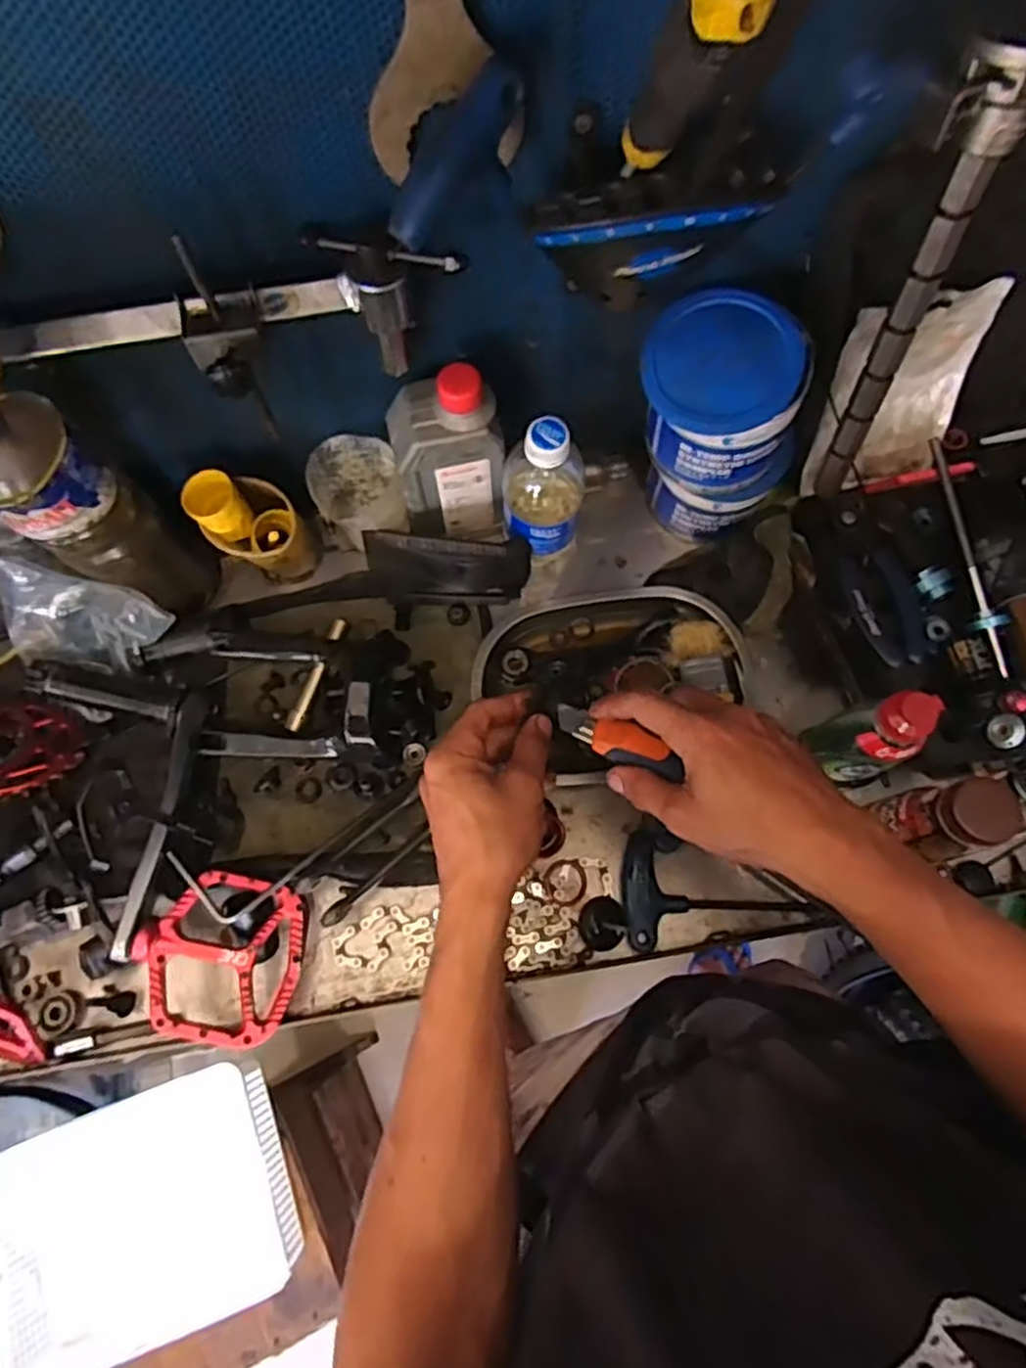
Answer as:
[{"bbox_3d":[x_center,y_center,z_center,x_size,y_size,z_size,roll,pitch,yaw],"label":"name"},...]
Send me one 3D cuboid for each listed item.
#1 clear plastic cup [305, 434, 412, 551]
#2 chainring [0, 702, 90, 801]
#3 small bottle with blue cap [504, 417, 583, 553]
[{"bbox_3d":[-0.123,-0.148,0.608,0.069,0.089,0.072,-1,74,2],"label":"clear plastic cup"},{"bbox_3d":[-0.401,0.054,0.579,0.119,0.015,0.104,1,39,-10],"label":"chainring"},{"bbox_3d":[0.024,-0.151,0.579,0.060,0.168,0.070,-6,74,0],"label":"small bottle with blue cap"}]

